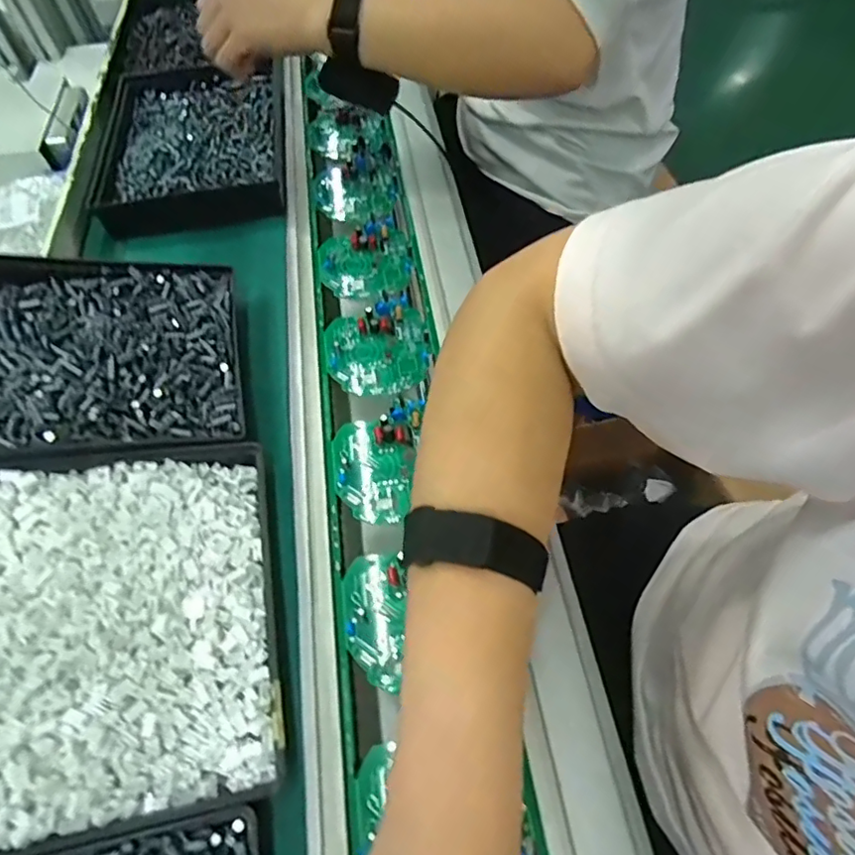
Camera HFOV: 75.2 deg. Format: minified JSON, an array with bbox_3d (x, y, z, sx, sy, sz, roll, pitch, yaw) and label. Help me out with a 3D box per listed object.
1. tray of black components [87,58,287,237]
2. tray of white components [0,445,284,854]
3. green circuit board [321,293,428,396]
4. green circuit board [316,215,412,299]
[{"bbox_3d":[-0.228,-0.291,0.553,0.164,0.031,0.238,-9,60,-2],"label":"tray of black components"},{"bbox_3d":[-0.221,0.101,0.270,0.277,0.025,0.188,-3,58,-18],"label":"tray of white components"},{"bbox_3d":[-0.043,-0.067,0.445,0.081,0.012,0.093,-7,60,-1],"label":"green circuit board"},{"bbox_3d":[-0.058,-0.153,0.498,0.081,0.011,0.094,-10,60,-3],"label":"green circuit board"}]

